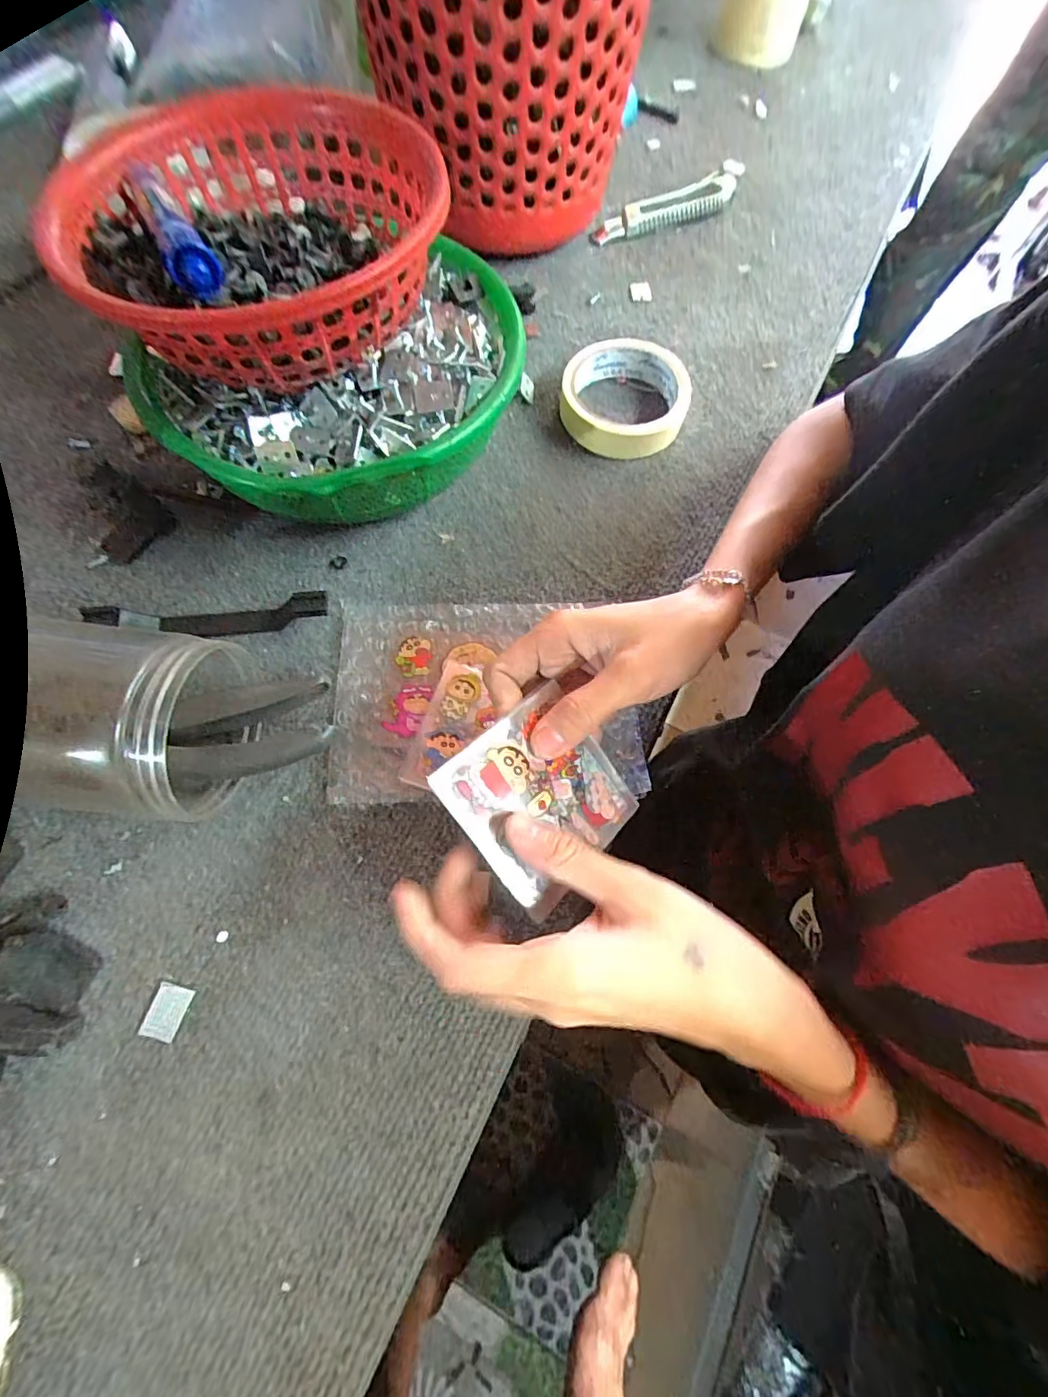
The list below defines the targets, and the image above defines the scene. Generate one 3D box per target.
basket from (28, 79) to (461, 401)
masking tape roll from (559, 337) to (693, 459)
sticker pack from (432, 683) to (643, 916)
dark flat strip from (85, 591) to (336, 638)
[{"bbox_3d":[-0.147,-0.246,0.298,0.196,0.073,0.196,8,67,2],"label":"basket"},{"bbox_3d":[0.074,-0.223,0.396,0.089,0.030,0.087,1,68,-2],"label":"masking tape roll"},{"bbox_3d":[0.009,0.041,0.235,0.076,0.006,0.074,-37,96,-28],"label":"sticker pack"},{"bbox_3d":[-0.185,-0.051,0.321,0.132,0.026,0.018,-4,68,-4],"label":"dark flat strip"}]

